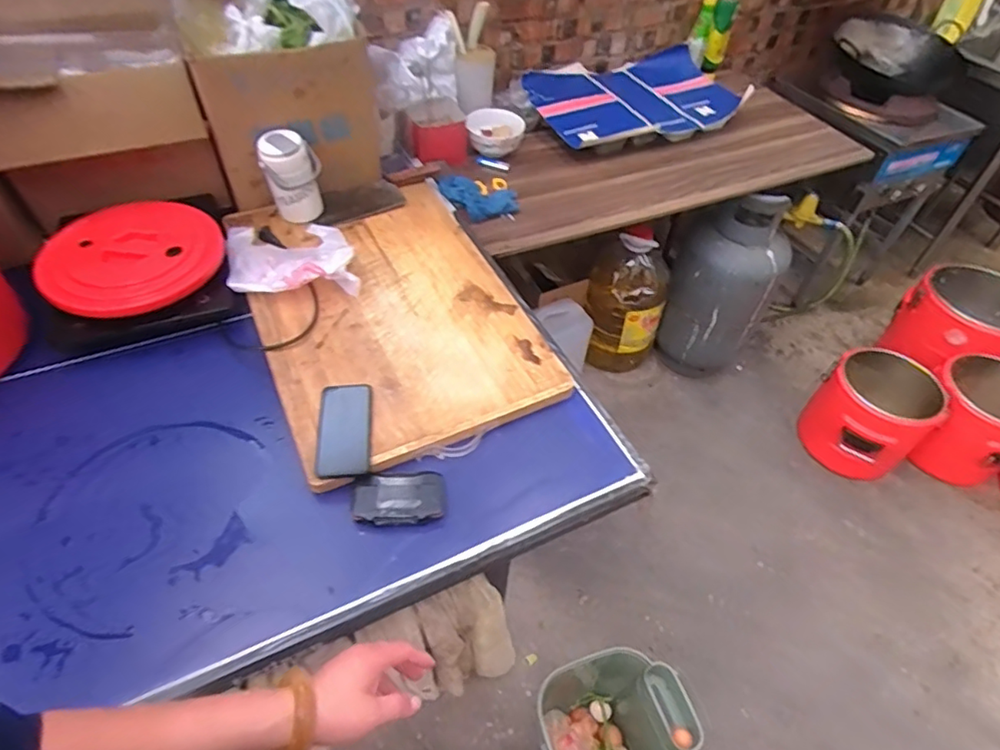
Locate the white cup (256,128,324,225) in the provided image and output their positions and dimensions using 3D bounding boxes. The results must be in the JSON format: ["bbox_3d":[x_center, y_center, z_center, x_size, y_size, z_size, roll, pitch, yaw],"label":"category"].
[{"bbox_3d":[-0.411,-0.388,1.158,0.099,0.174,0.091,0,49,0],"label":"white cup"}]

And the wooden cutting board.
[{"bbox_3d":[-0.211,-0.140,1.056,0.434,0.045,0.664,-20,53,-17],"label":"wooden cutting board"}]

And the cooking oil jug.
[{"bbox_3d":[0.401,-0.230,1.863,0.239,0.459,0.209,13,50,8],"label":"cooking oil jug"}]

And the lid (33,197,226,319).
[{"bbox_3d":[-0.672,-0.231,1.043,0.281,0.051,0.326,-31,59,-22],"label":"lid"}]

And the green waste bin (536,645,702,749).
[{"bbox_3d":[0.221,0.719,1.163,0.267,0.249,0.265,-21,54,-20],"label":"green waste bin"}]

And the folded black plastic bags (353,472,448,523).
[{"bbox_3d":[-0.141,0.171,0.812,0.127,0.017,0.073,-4,50,-5],"label":"folded black plastic bags"}]

